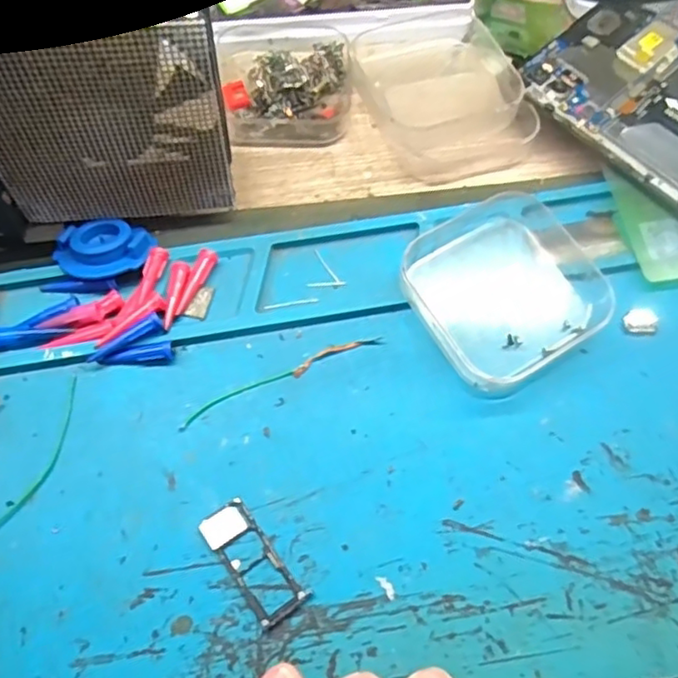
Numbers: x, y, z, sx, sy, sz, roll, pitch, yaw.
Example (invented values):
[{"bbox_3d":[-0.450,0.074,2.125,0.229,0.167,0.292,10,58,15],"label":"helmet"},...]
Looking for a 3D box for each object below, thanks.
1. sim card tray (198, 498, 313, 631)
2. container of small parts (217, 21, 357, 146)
[{"bbox_3d":[-0.027,0.068,0.188,0.016,0.004,0.038,-33,69,-16],"label":"sim card tray"},{"bbox_3d":[-0.024,-0.121,0.278,0.058,0.019,0.070,-11,66,-6],"label":"container of small parts"}]

